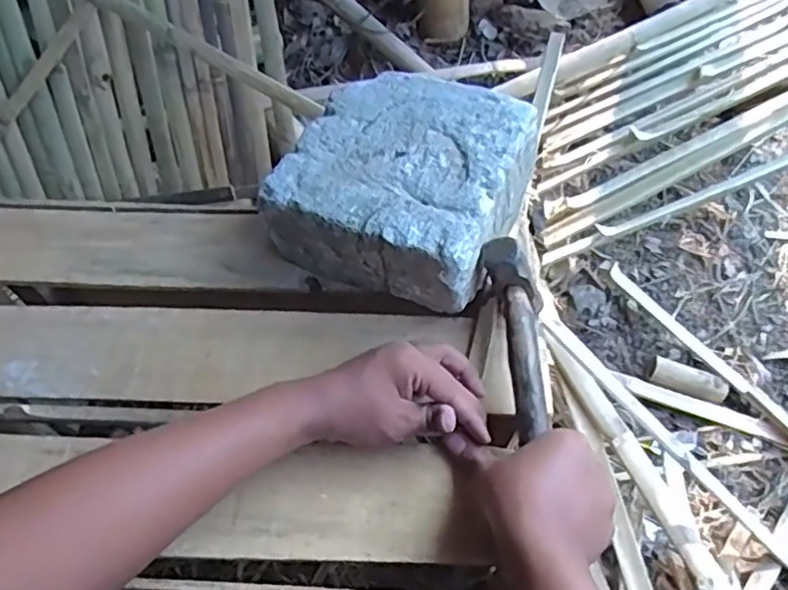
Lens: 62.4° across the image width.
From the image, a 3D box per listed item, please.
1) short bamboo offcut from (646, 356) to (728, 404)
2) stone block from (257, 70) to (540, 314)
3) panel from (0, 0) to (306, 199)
[{"bbox_3d":[0.410,0.120,0.911,0.107,0.030,0.040,17,60,12],"label":"short bamboo offcut"},{"bbox_3d":[0.008,-0.104,0.602,0.199,0.090,0.193,22,61,14],"label":"stone block"},{"bbox_3d":[-0.405,-0.346,0.905,0.485,0.448,0.038,-8,33,-2],"label":"panel"}]

